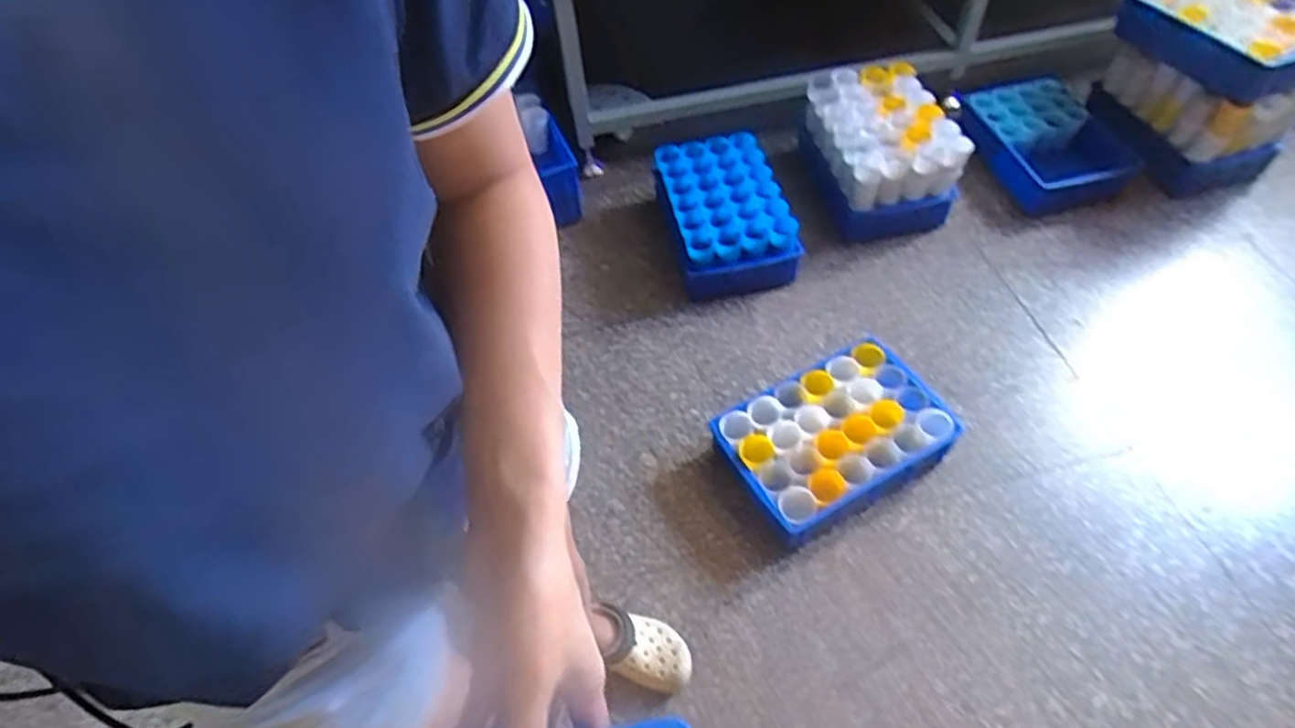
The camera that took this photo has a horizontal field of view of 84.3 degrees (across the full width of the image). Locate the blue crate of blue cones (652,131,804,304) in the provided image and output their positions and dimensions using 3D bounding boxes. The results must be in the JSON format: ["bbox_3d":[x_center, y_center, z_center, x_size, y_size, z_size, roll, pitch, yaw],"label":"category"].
[{"bbox_3d":[0.178,-0.343,1.711,0.258,0.214,0.395,-14,53,-6],"label":"blue crate of blue cones"}]

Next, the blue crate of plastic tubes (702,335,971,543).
[{"bbox_3d":[0.353,0.143,1.369,0.402,0.123,0.274,-23,54,-12],"label":"blue crate of plastic tubes"}]

